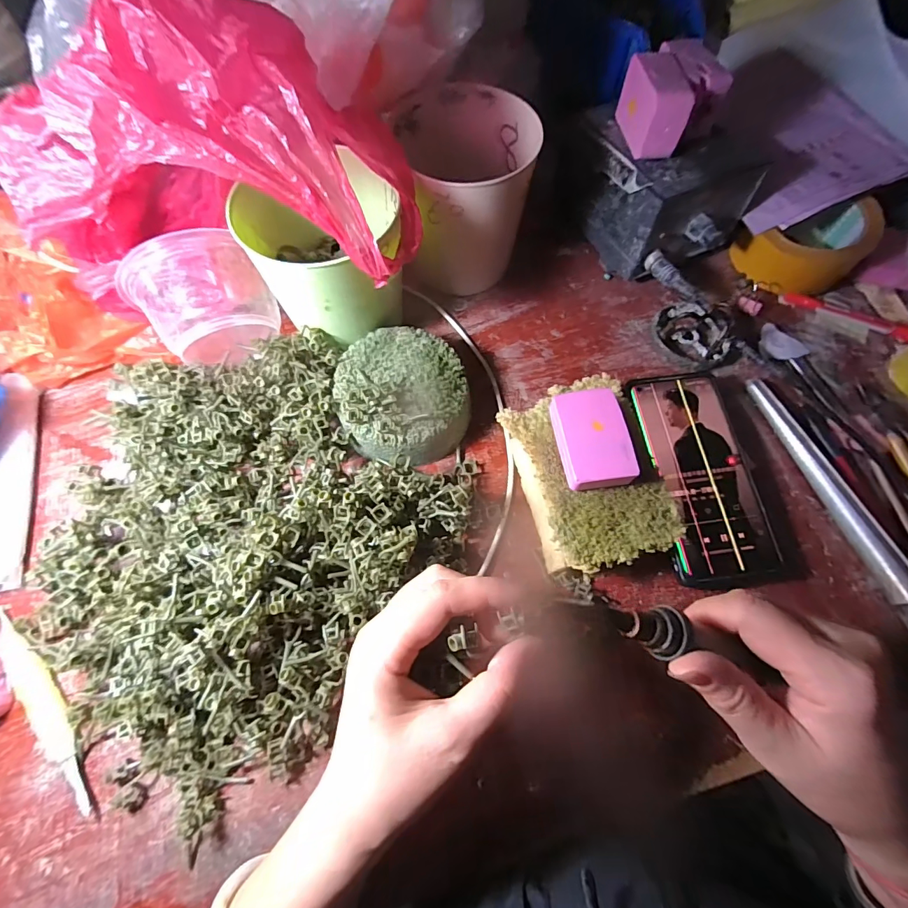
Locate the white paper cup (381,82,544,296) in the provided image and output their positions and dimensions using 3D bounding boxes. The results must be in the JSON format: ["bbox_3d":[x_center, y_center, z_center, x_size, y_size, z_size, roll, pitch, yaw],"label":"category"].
[{"bbox_3d":[0.006,-0.219,0.362,0.105,0.102,0.111,8,69,3],"label":"white paper cup"}]

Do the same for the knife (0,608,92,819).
[{"bbox_3d":[-0.266,0.159,0.271,0.024,0.007,0.146,-41,74,-14],"label":"knife"}]

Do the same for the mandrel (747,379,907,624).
[{"bbox_3d":[0.295,0.041,0.316,0.017,0.022,0.231,-20,70,-8],"label":"mandrel"}]

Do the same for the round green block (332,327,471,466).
[{"bbox_3d":[-0.041,-0.047,0.334,0.097,0.051,0.102,0,69,0],"label":"round green block"}]

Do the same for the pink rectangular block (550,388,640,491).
[{"bbox_3d":[0.093,-0.009,0.292,0.047,0.021,0.069,-7,69,-3],"label":"pink rectangular block"}]

